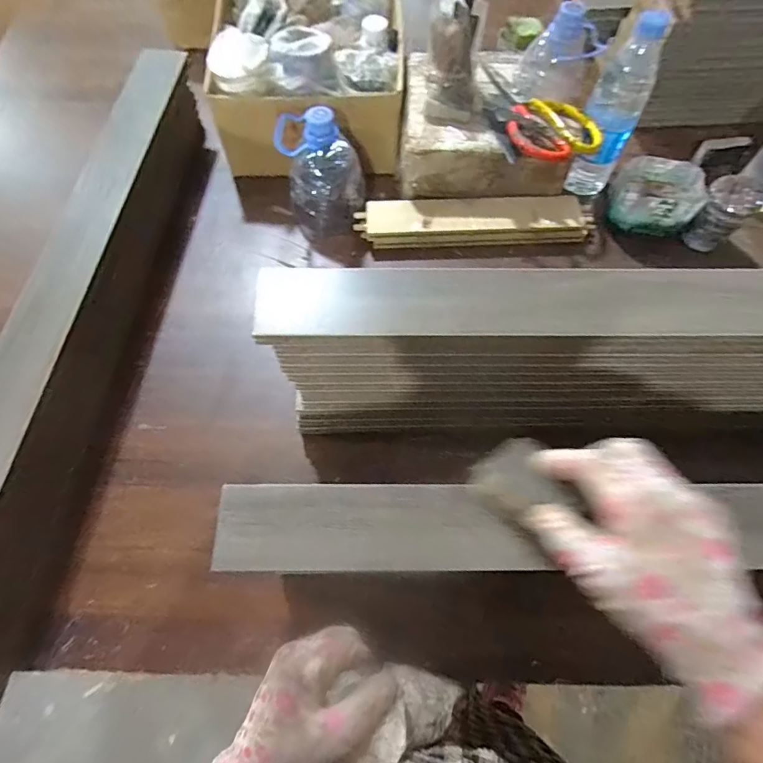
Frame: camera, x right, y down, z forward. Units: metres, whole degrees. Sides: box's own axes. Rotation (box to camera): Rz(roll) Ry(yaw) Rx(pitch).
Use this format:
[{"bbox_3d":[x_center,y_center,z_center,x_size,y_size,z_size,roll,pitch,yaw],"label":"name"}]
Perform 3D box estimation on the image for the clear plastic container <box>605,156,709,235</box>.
[{"bbox_3d":[0.364,-0.244,0.614,0.107,0.065,0.090,16,67,6],"label":"clear plastic container"}]

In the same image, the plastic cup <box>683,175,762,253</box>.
[{"bbox_3d":[0.439,-0.217,0.594,0.054,0.083,0.052,0,66,-1],"label":"plastic cup"}]

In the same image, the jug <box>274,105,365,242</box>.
[{"bbox_3d":[-0.074,-0.270,0.581,0.103,0.135,0.095,-8,66,-4],"label":"jug"}]

